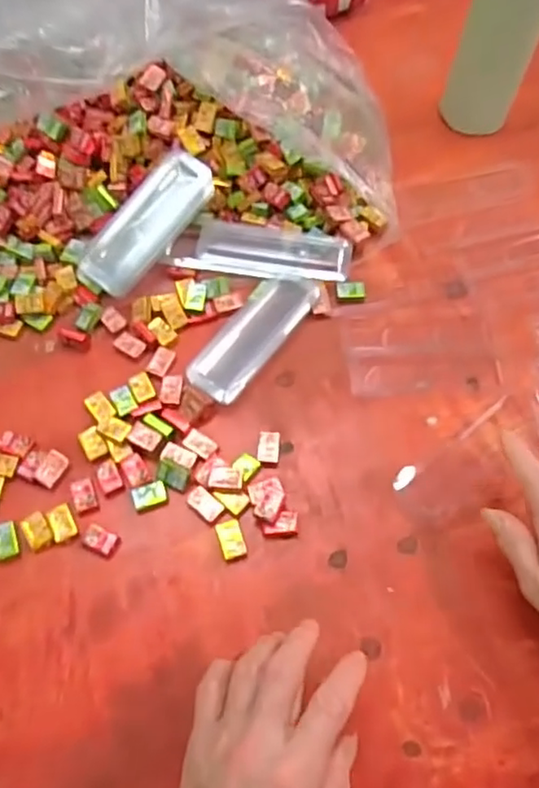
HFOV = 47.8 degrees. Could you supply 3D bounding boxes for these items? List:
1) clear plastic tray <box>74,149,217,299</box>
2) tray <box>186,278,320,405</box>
[{"bbox_3d":[-0.110,-0.155,0.554,0.055,0.019,0.145,40,86,-12],"label":"clear plastic tray"},{"bbox_3d":[-0.014,-0.053,0.522,0.049,0.012,0.141,32,67,16],"label":"tray"}]

